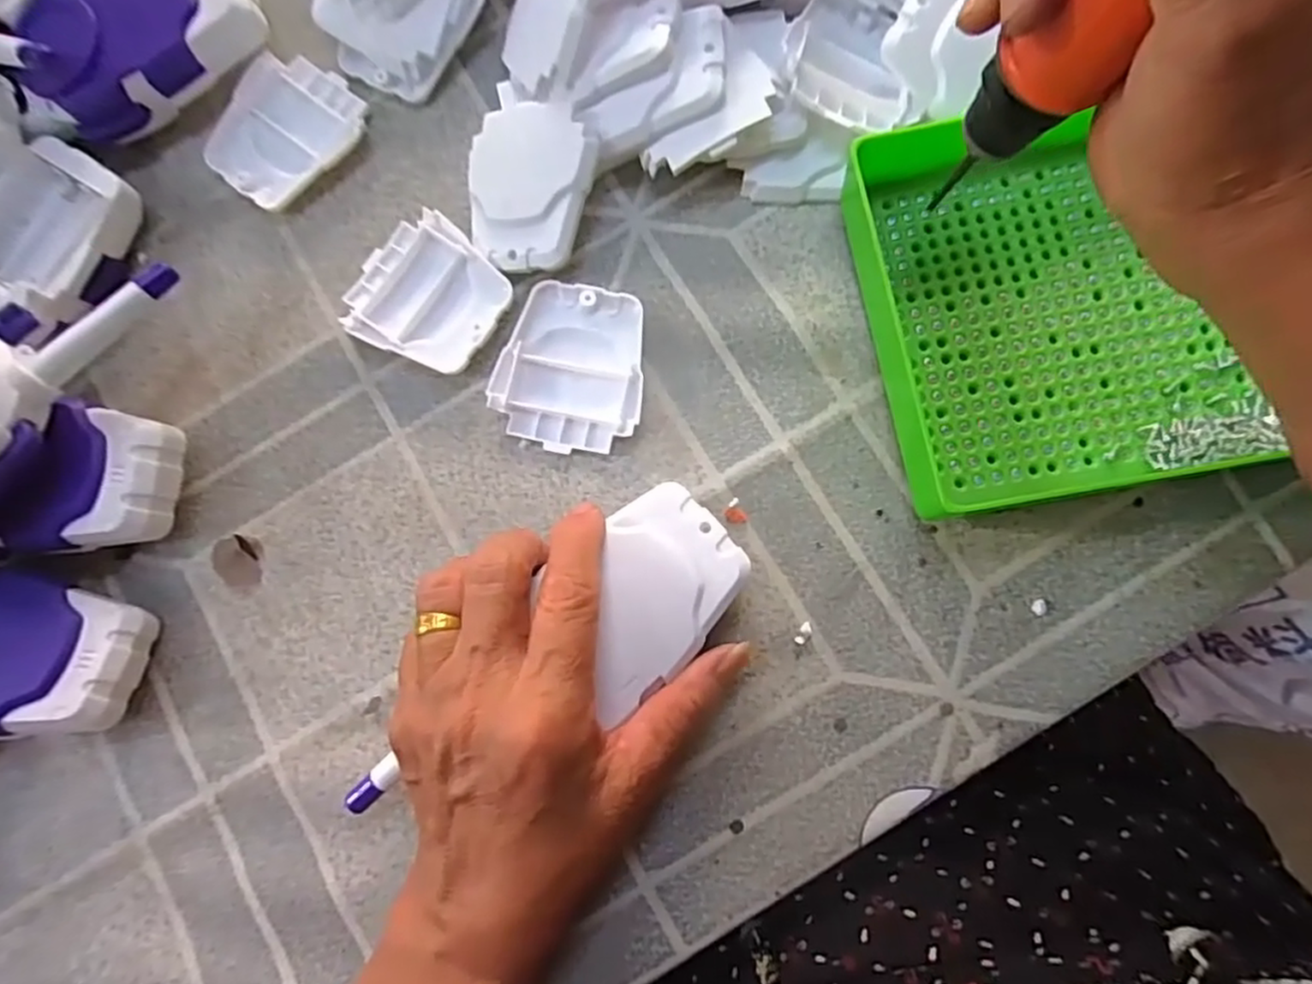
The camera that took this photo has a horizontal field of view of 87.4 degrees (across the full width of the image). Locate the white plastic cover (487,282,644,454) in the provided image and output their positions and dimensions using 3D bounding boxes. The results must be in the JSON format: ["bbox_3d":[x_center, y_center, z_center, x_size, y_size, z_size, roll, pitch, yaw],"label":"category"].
[{"bbox_3d":[-0.034,-0.051,0.285,0.059,0.010,0.066,12,84,6],"label":"white plastic cover"}]

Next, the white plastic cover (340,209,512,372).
[{"bbox_3d":[-0.097,-0.083,0.292,0.065,0.010,0.059,37,87,8],"label":"white plastic cover"}]

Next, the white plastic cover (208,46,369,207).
[{"bbox_3d":[-0.164,-0.159,0.303,0.055,0.010,0.064,40,88,8],"label":"white plastic cover"}]

